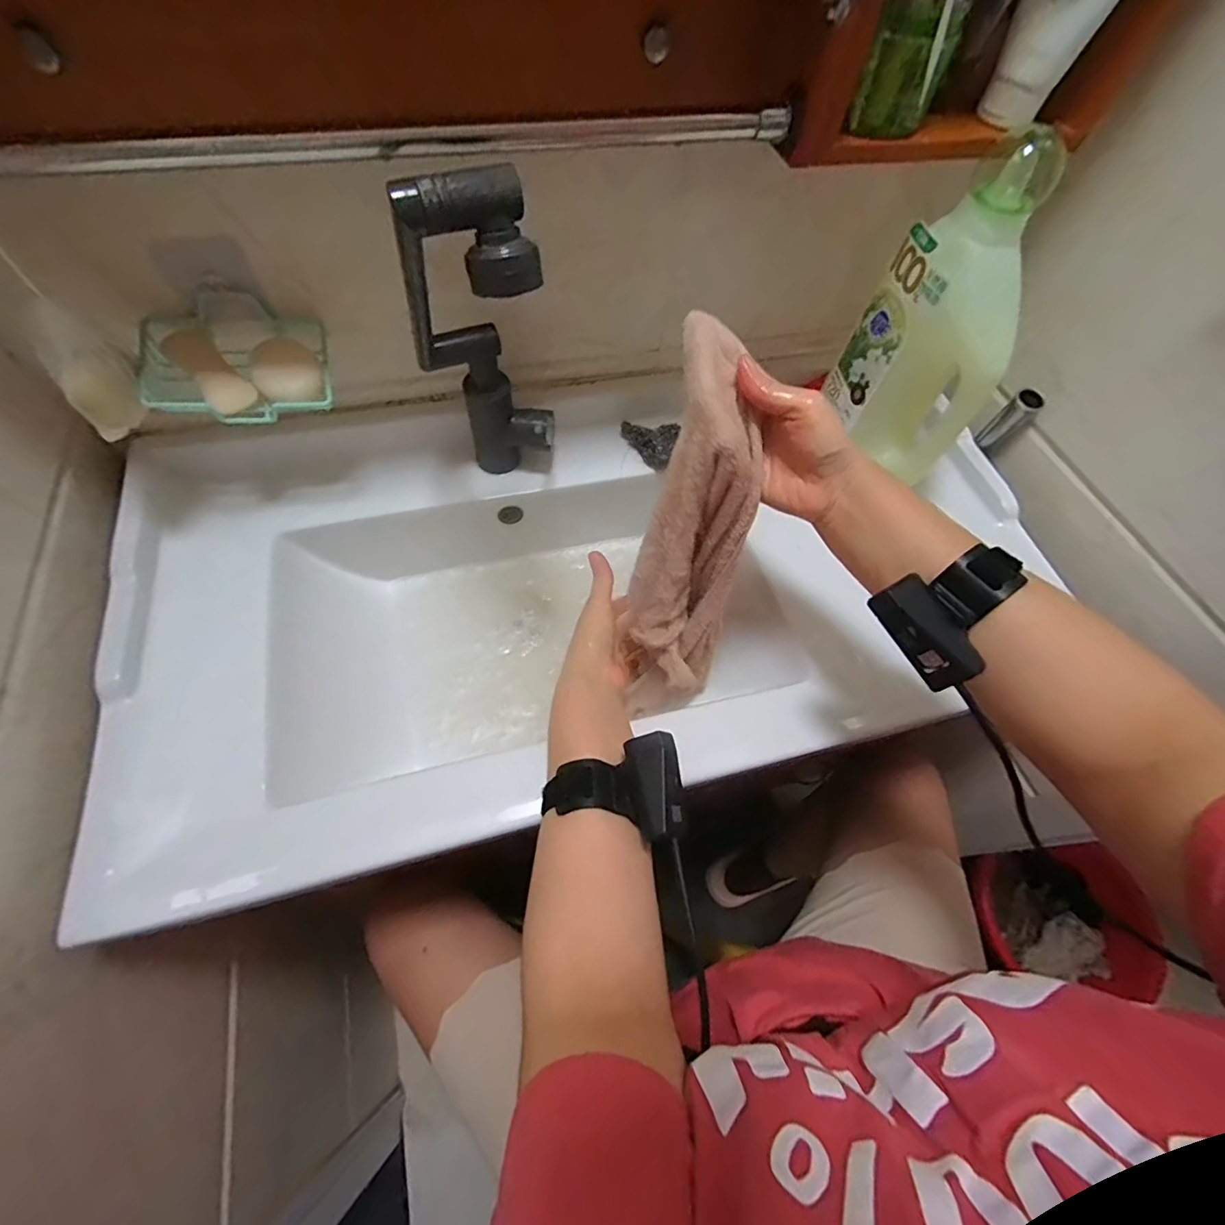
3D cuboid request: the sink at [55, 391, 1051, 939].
[{"bbox_3d":[0.001,-0.029,0.589,0.892,0.166,0.450,-11,63,-10],"label":"sink"}]

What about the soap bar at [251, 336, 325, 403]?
[{"bbox_3d":[-0.291,-0.217,0.471,0.053,0.020,0.062,-25,66,-16],"label":"soap bar"}]

